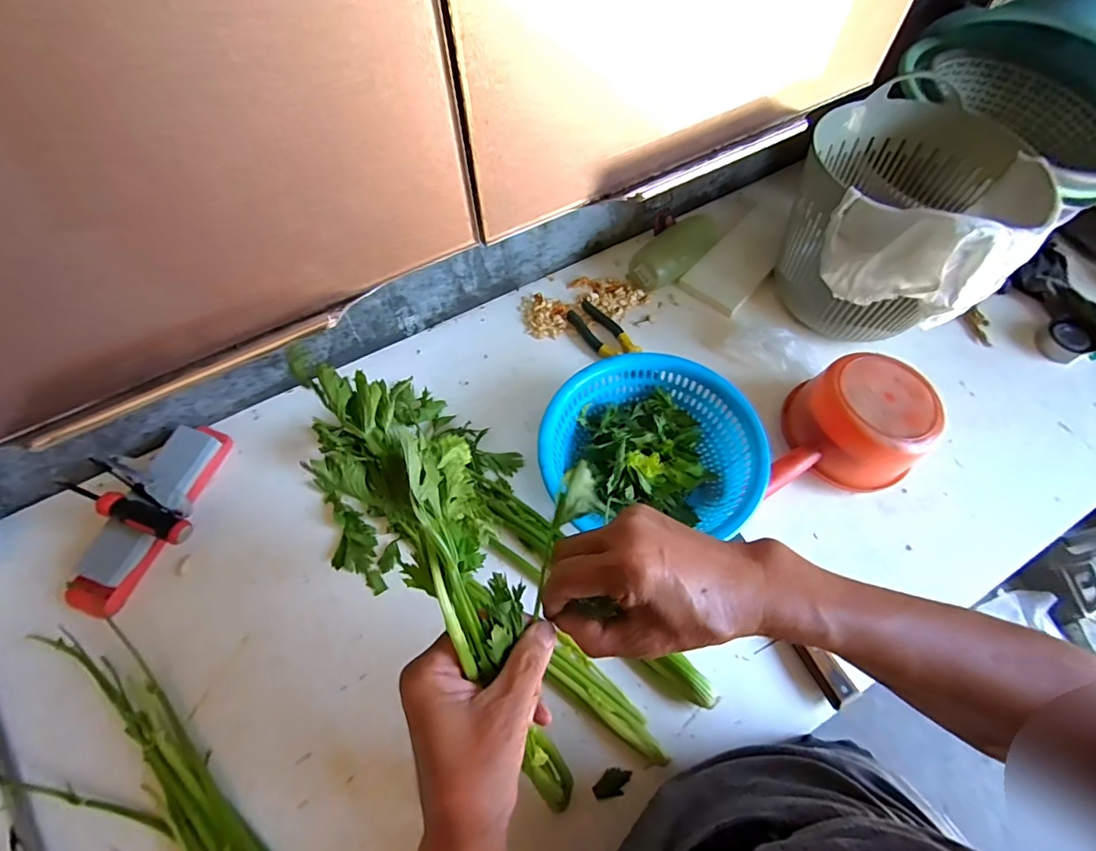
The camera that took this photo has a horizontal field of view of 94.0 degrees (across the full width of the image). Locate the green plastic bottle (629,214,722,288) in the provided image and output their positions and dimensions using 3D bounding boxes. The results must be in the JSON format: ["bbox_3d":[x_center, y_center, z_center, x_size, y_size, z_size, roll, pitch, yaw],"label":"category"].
[{"bbox_3d":[0.206,-0.279,0.810,0.161,0.075,0.071,-41,68,-19],"label":"green plastic bottle"}]

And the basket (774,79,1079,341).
[{"bbox_3d":[0.458,-0.263,0.705,0.245,0.241,0.259,-1,62,1],"label":"basket"}]

